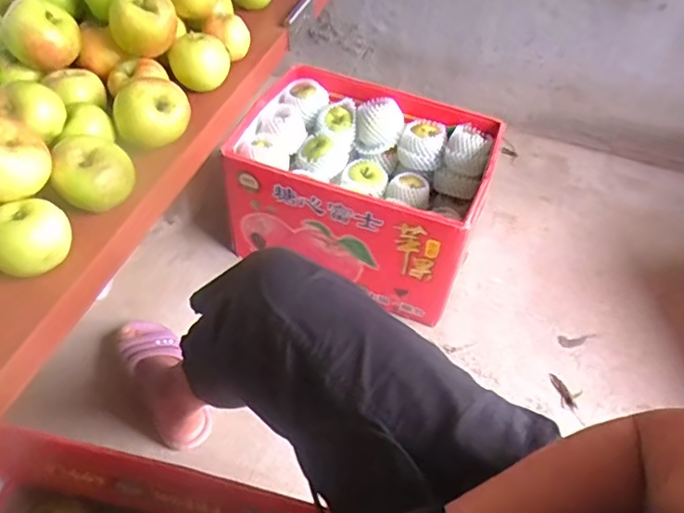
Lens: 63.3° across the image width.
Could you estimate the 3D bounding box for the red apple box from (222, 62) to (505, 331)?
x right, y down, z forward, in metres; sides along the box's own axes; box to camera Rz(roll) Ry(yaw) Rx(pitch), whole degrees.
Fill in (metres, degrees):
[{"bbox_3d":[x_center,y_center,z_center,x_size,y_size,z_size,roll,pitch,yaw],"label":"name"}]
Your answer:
[{"bbox_3d":[0.038,-0.129,0.964,0.391,0.215,0.294,19,51,12],"label":"red apple box"}]

